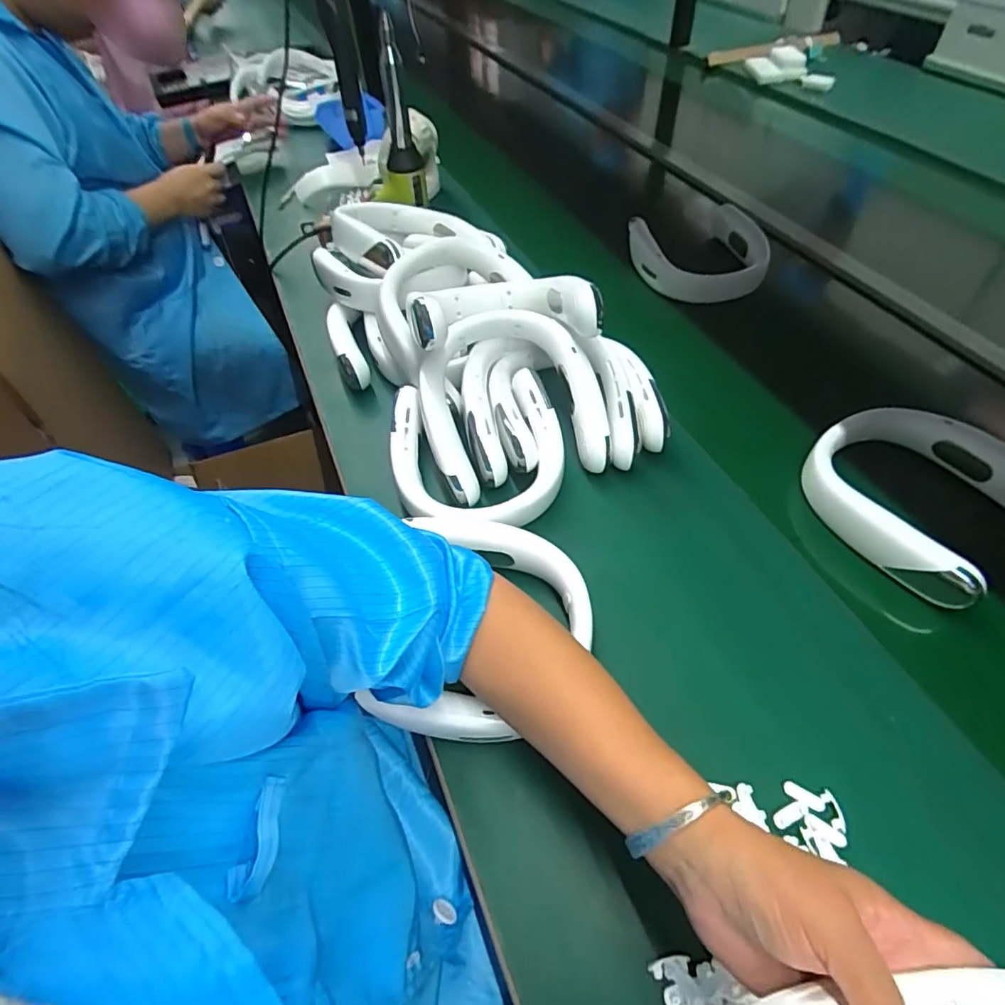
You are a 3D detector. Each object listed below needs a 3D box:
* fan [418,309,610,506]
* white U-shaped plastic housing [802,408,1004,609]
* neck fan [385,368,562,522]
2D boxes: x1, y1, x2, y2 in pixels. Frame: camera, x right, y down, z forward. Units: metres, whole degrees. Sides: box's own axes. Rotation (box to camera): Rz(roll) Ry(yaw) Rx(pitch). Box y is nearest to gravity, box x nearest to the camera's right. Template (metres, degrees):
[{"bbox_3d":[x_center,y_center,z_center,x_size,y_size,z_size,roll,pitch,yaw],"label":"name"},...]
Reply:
[{"bbox_3d":[0.009,-0.111,0.592,0.191,0.053,0.192,0,82,-1],"label":"fan"},{"bbox_3d":[0.422,-0.014,0.555,0.209,0.044,0.196,-30,57,-17],"label":"white U-shaped plastic housing"},{"bbox_3d":[-0.026,-0.057,0.591,0.179,0.037,0.197,-10,53,-4],"label":"neck fan"}]

